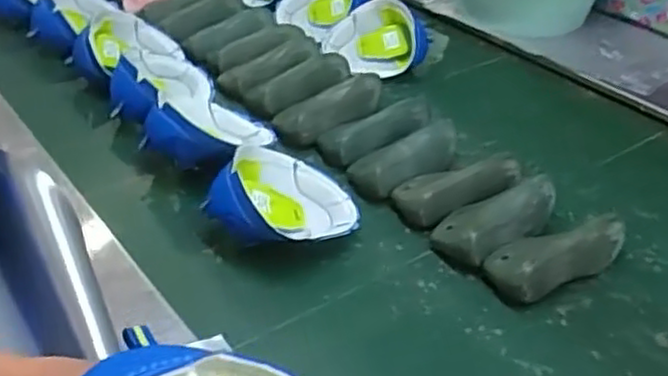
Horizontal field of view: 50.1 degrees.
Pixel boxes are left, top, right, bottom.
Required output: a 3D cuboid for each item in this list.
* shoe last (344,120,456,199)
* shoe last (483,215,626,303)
[{"bbox_3d":[0.100,-0.043,0.953,0.166,0.054,0.074,-20,42,-27],"label":"shoe last"},{"bbox_3d":[0.248,0.070,0.799,0.158,0.060,0.078,-19,42,-27],"label":"shoe last"}]

